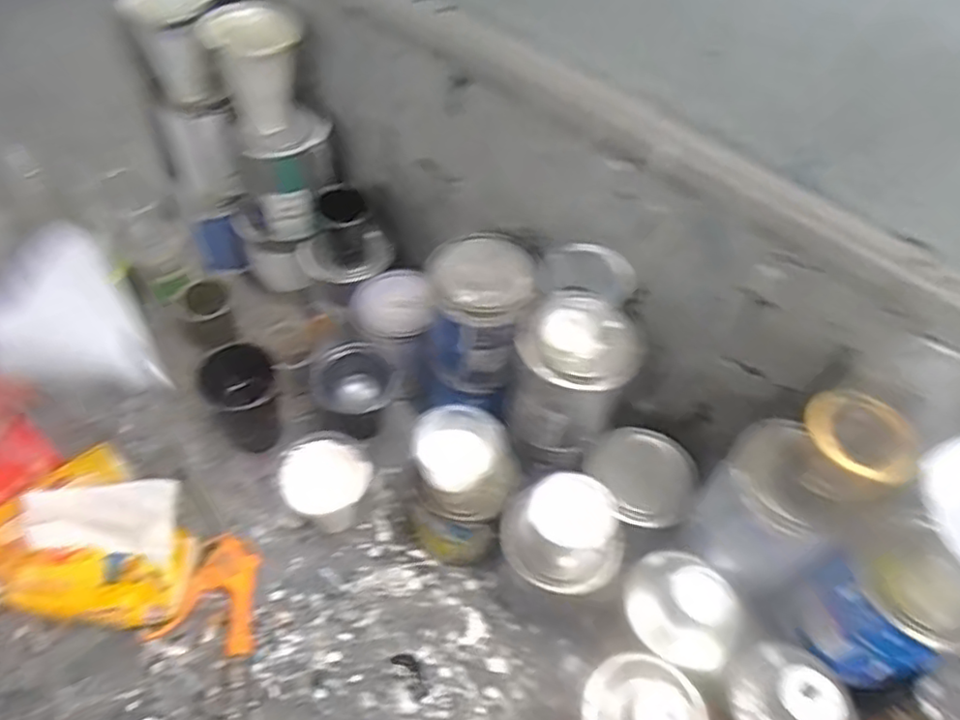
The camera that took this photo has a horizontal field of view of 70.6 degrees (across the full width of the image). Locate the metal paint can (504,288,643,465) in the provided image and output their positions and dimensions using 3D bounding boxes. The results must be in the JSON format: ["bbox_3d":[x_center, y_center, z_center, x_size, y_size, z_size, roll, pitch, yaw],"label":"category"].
[{"bbox_3d":[0.089,0.019,0.674,0.118,0.157,0.096,22,56,10],"label":"metal paint can"}]

